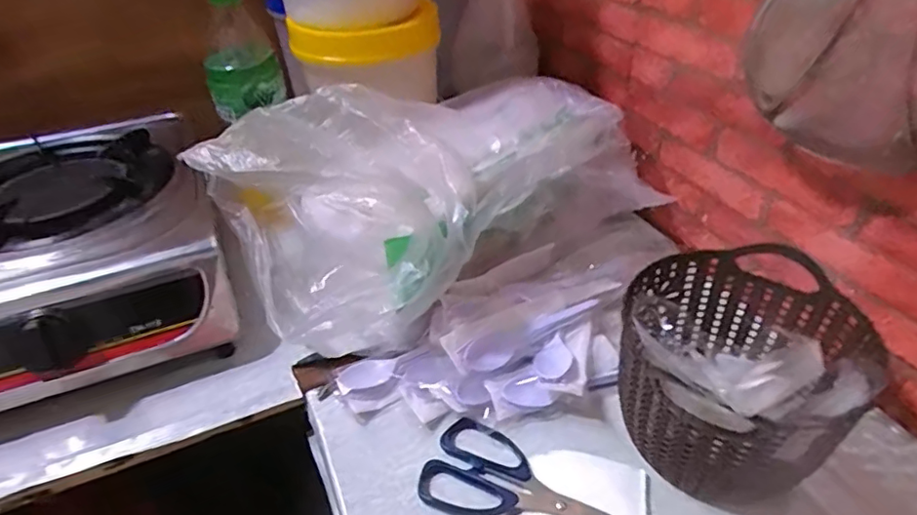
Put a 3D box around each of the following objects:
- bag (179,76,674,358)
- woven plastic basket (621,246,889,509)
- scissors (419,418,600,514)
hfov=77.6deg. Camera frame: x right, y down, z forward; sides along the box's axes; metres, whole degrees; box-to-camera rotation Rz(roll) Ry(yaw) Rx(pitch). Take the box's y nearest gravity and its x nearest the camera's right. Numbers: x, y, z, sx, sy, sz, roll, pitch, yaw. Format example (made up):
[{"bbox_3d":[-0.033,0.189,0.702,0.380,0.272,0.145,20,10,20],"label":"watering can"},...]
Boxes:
[{"bbox_3d":[-0.022,-0.074,0.532,0.371,0.184,0.220,-19,41,-20],"label":"bag"},{"bbox_3d":[0.196,0.086,0.419,0.145,0.133,0.155,21,45,26],"label":"woven plastic basket"},{"bbox_3d":[0.060,0.181,0.413,0.180,0.005,0.075,19,44,25],"label":"scissors"}]

